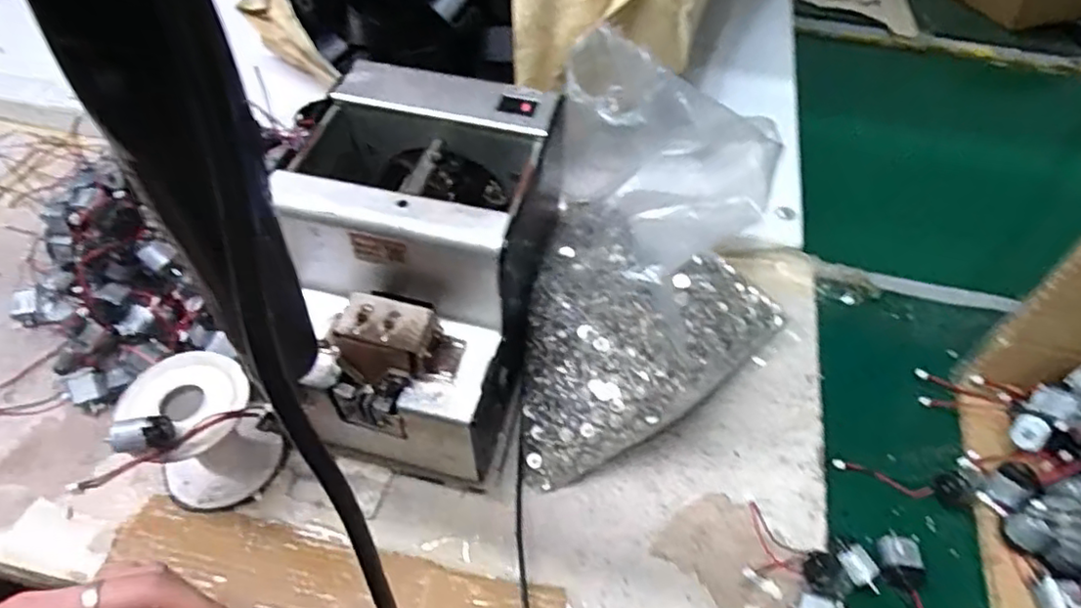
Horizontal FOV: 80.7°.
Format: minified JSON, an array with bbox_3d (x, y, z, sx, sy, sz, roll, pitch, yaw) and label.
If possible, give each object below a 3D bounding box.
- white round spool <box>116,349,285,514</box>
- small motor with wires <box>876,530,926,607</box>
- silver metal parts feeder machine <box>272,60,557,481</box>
[{"bbox_3d":[-0.185,0.066,0.347,0.063,0.070,0.058,2,50,-2],"label":"white round spool"},{"bbox_3d":[0.191,0.158,0.325,0.020,0.019,0.074,1,50,-3],"label":"small motor with wires"},{"bbox_3d":[-0.062,-0.015,0.365,0.110,0.153,0.168,11,51,7],"label":"silver metal parts feeder machine"}]

